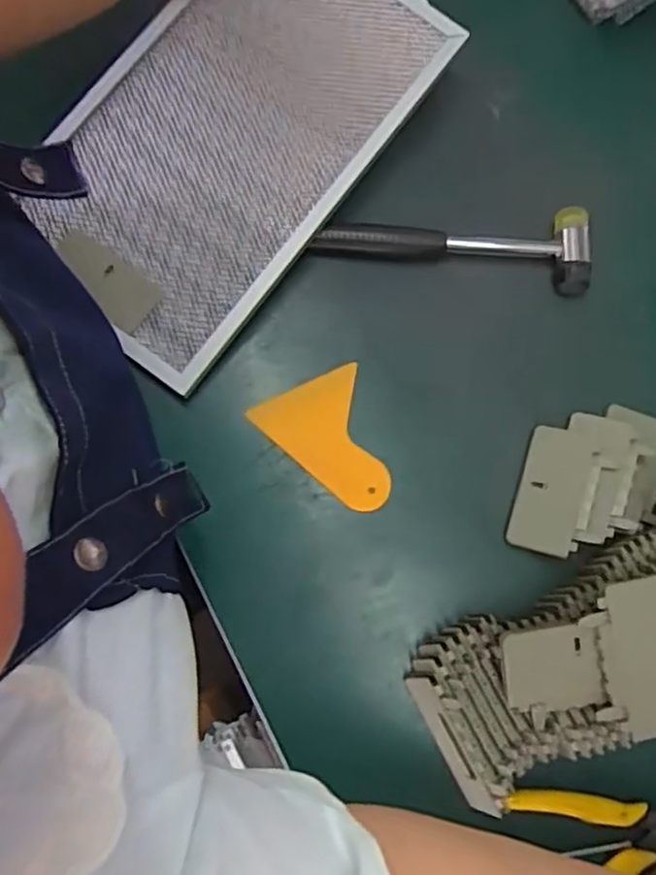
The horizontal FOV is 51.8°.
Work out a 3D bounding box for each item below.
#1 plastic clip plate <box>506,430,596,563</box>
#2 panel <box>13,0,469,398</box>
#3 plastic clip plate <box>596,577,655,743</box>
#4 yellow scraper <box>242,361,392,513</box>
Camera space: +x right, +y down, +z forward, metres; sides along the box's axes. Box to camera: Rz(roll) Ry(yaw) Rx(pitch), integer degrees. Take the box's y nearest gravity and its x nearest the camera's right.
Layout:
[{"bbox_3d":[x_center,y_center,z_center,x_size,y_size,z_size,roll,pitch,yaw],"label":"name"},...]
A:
[{"bbox_3d":[0.152,0.036,0.459,0.042,0.010,0.086,13,77,19],"label":"plastic clip plate"},{"bbox_3d":[-0.077,-0.226,0.497,0.204,0.018,0.332,35,82,9],"label":"panel"},{"bbox_3d":[0.177,0.126,0.381,0.053,0.004,0.085,-11,85,-8],"label":"plastic clip plate"},{"bbox_3d":[0.001,0.008,0.470,0.076,0.004,0.099,-25,80,-8],"label":"yellow scraper"}]

